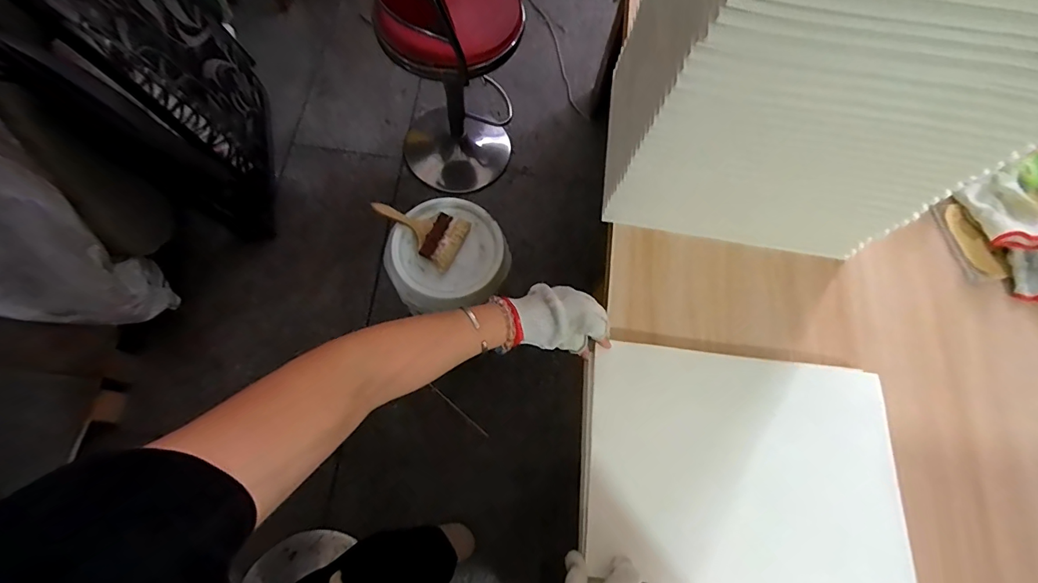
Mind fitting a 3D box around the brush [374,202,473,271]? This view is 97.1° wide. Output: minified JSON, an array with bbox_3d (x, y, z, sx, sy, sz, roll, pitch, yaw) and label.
[{"bbox_3d":[-0.222,-0.145,1.006,0.213,0.056,0.122,26,70,5],"label":"brush"}]

